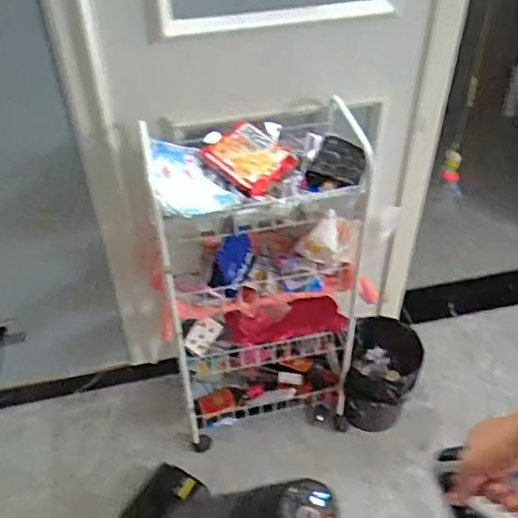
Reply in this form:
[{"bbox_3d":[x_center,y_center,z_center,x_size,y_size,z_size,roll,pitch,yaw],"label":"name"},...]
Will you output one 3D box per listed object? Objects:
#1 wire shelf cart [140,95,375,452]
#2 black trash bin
[{"bbox_3d":[0.016,0.070,1.549,0.517,0.830,0.301,-8,45,-7],"label":"wire shelf cart"},{"bbox_3d":[0.336,0.335,1.727,0.205,0.291,0.230,10,45,11],"label":"black trash bin"}]

